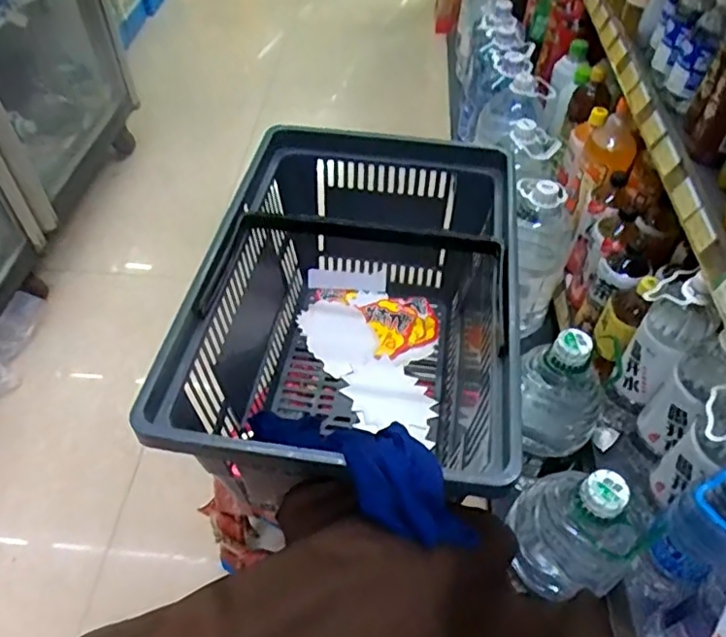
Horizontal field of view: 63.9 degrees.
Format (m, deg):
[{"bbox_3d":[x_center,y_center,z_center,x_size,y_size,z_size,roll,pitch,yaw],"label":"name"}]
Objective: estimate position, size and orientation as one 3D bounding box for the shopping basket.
[{"bbox_3d":[-0.017,0.015,0.698,0.325,0.242,0.470,8,50,6],"label":"shopping basket"}]

